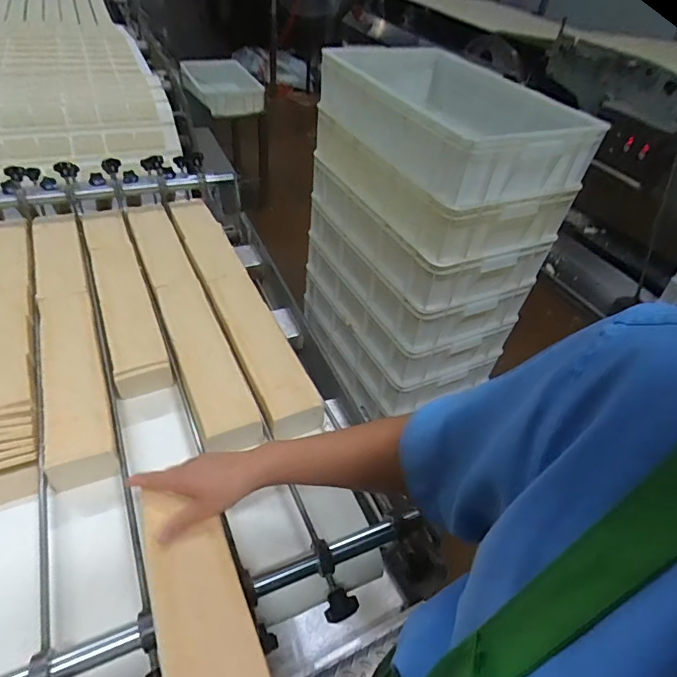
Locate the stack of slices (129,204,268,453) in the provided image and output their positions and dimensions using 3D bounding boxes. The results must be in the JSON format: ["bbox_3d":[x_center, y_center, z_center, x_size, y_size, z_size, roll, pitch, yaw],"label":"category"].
[{"bbox_3d":[-0.281,-0.076,0.833,0.080,0.065,0.648,-15,47,-23],"label":"stack of slices"}]

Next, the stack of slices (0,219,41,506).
[{"bbox_3d":[-0.529,-0.015,0.754,0.081,0.055,0.605,-14,46,-22],"label":"stack of slices"}]

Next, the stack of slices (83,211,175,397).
[{"bbox_3d":[-0.375,-0.075,0.832,0.081,0.079,0.499,-14,46,-22],"label":"stack of slices"}]

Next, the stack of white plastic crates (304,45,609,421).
[{"bbox_3d":[0.210,-0.272,1.445,0.404,0.907,0.655,-13,46,-21],"label":"stack of white plastic crates"}]

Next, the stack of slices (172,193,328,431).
[{"bbox_3d":[-0.184,-0.082,0.837,0.094,0.049,0.603,-15,47,-23],"label":"stack of slices"}]

